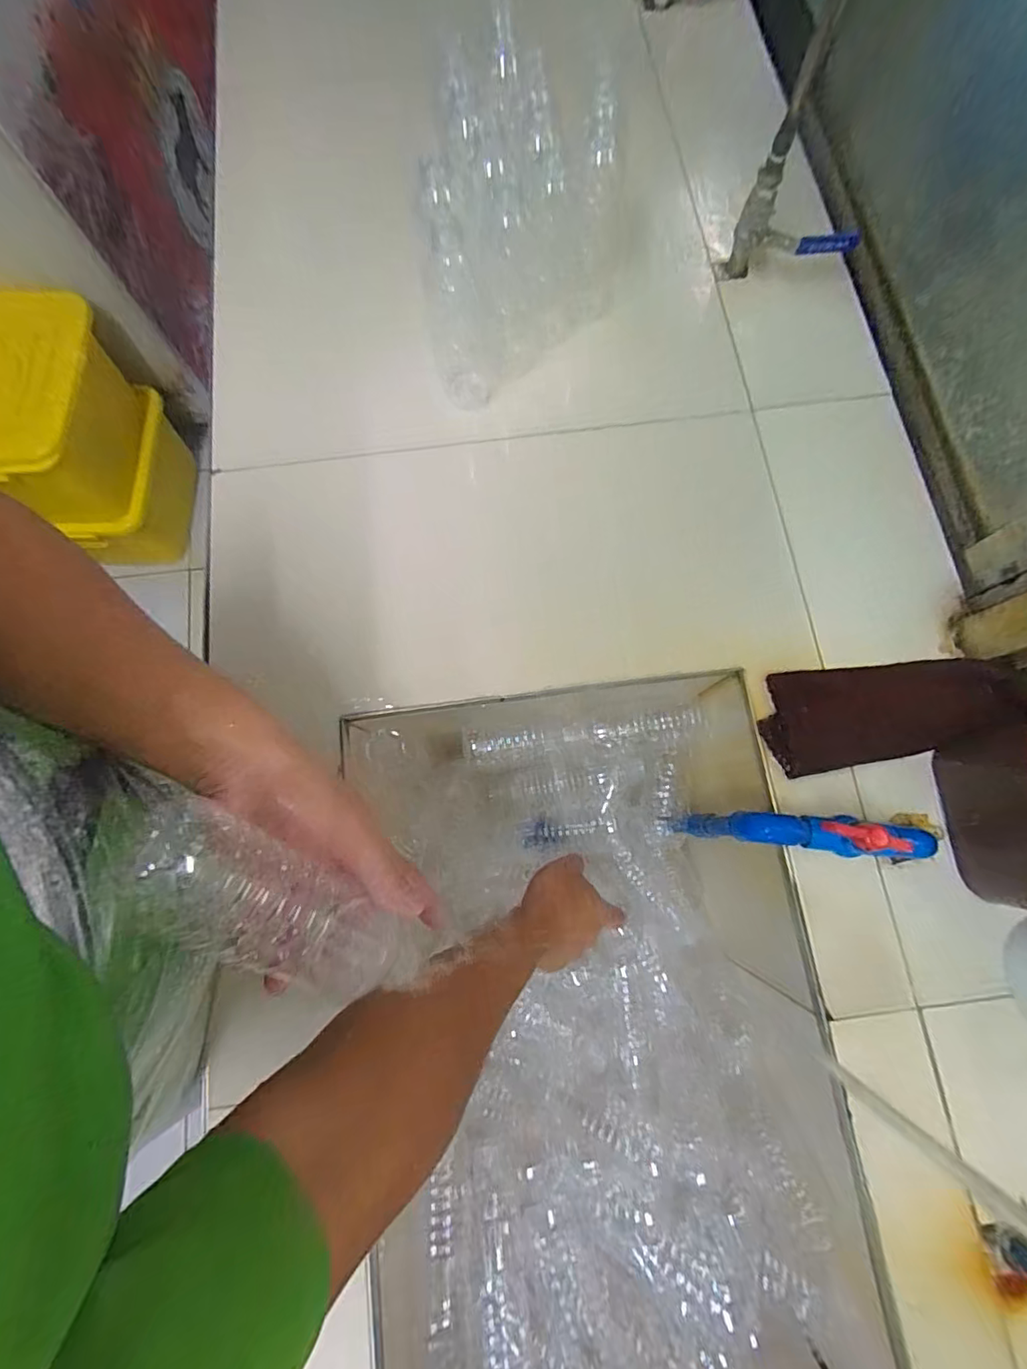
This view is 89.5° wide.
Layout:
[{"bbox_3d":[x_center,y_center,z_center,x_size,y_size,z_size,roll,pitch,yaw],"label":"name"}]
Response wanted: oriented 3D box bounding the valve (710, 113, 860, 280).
[{"bbox_3d":[0.310,-0.500,0.563,0.132,0.120,0.039,25,78,6],"label":"valve"}]

